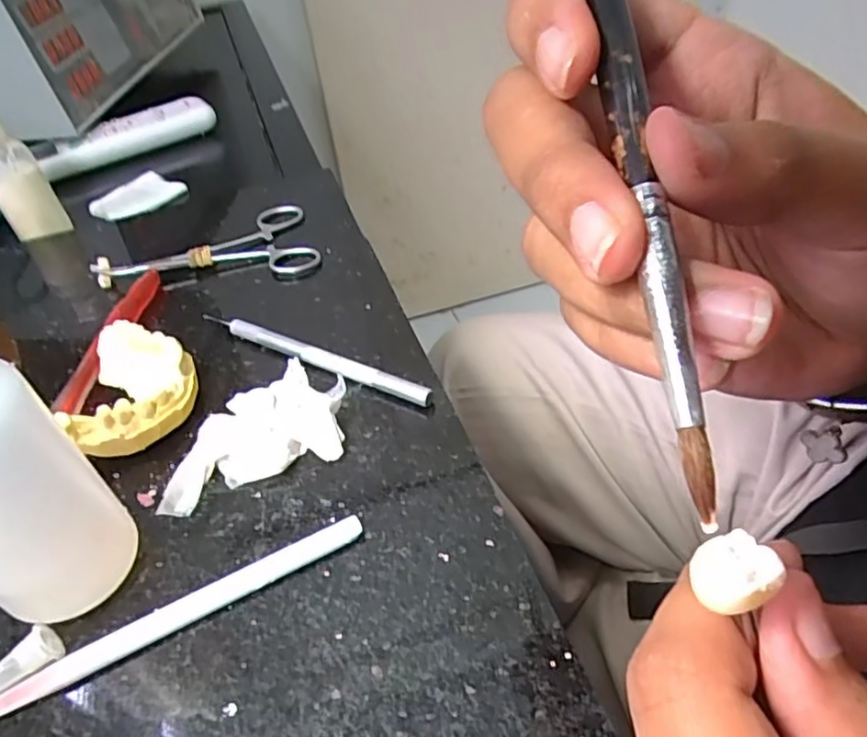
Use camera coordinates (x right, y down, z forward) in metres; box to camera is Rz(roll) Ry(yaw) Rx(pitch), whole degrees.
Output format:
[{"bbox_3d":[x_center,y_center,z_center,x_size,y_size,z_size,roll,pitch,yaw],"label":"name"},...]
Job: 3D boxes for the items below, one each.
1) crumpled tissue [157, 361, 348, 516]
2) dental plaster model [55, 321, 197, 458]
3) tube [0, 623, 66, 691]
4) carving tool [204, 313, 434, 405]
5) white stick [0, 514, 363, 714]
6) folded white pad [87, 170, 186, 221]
[{"bbox_3d":[-0.075,0.025,0.266,0.081,0.012,0.053,-22,45,-15],"label":"crumpled tissue"},{"bbox_3d":[-0.133,0.007,0.282,0.051,0.027,0.061,-26,46,-18],"label":"dental plaster model"},{"bbox_3d":[-0.132,0.094,0.204,0.026,0.008,0.013,-33,49,-24],"label":"tube"},{"bbox_3d":[-0.059,-0.007,0.301,0.134,0.008,0.009,18,49,25],"label":"carving tool"},{"bbox_3d":[-0.088,0.083,0.214,0.137,0.004,0.008,-24,46,-16],"label":"white stick"},{"bbox_3d":[-0.225,-0.129,0.486,0.045,0.009,0.058,25,52,29],"label":"folded white pad"}]

